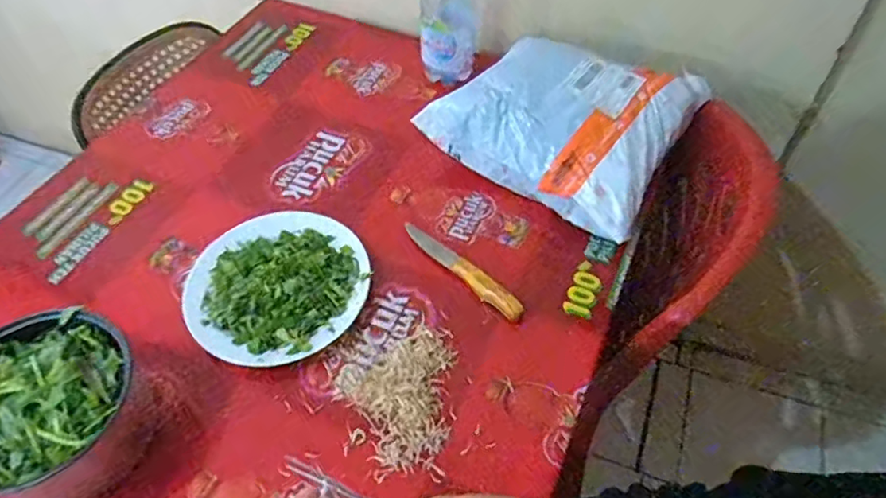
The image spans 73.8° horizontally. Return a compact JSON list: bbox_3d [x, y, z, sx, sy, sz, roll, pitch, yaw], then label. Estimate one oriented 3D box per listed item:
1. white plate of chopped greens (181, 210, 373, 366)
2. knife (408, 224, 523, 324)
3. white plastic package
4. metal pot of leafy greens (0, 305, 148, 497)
[{"bbox_3d":[-0.202,0.035,0.714,0.211,0.051,0.208,0,52,0],"label":"white plate of chopped greens"},{"bbox_3d":[0.023,0.023,0.738,0.197,0.018,0.029,38,61,25],"label":"knife"},{"bbox_3d":[0.166,-0.187,0.812,0.299,0.091,0.243,29,58,20],"label":"white plastic package"},{"bbox_3d":[-0.386,0.160,0.582,0.164,0.111,0.159,0,52,0],"label":"metal pot of leafy greens"}]

